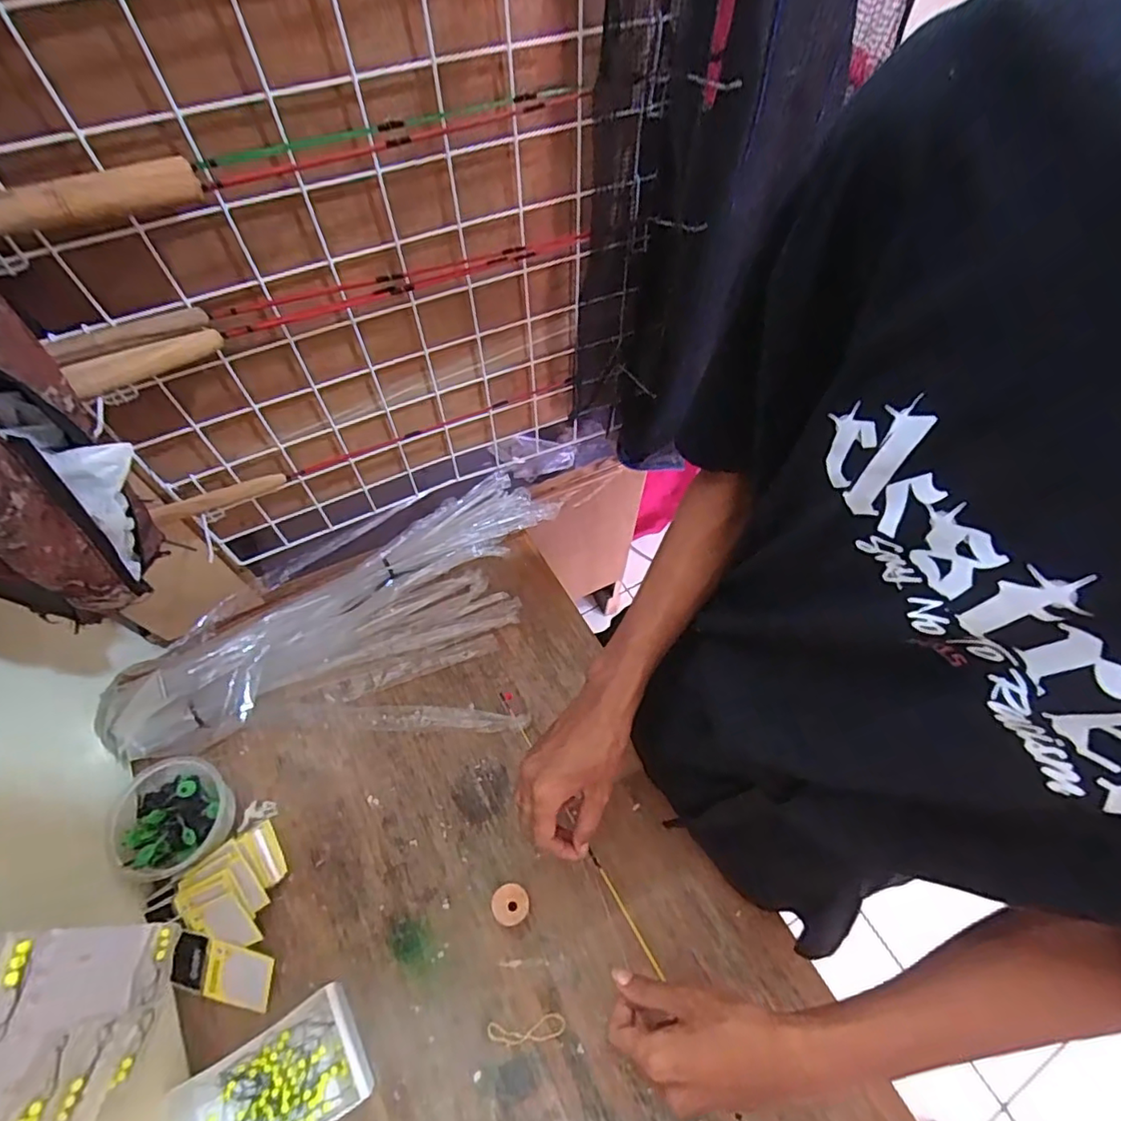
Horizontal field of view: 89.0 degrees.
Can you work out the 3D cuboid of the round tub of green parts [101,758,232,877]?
[{"bbox_3d":[-0.368,0.246,0.548,0.098,0.057,0.095,0,59,0],"label":"round tub of green parts"}]

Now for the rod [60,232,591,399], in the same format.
[{"bbox_3d":[-0.176,-0.228,0.498,0.451,0.028,0.023,-25,62,-14],"label":"rod"}]

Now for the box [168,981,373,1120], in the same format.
[{"bbox_3d":[-0.231,0.427,0.461,0.142,0.027,0.082,-26,63,-15],"label":"box"}]

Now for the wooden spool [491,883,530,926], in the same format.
[{"bbox_3d":[-0.045,0.317,0.527,0.033,0.019,0.032,0,59,0],"label":"wooden spool"}]

